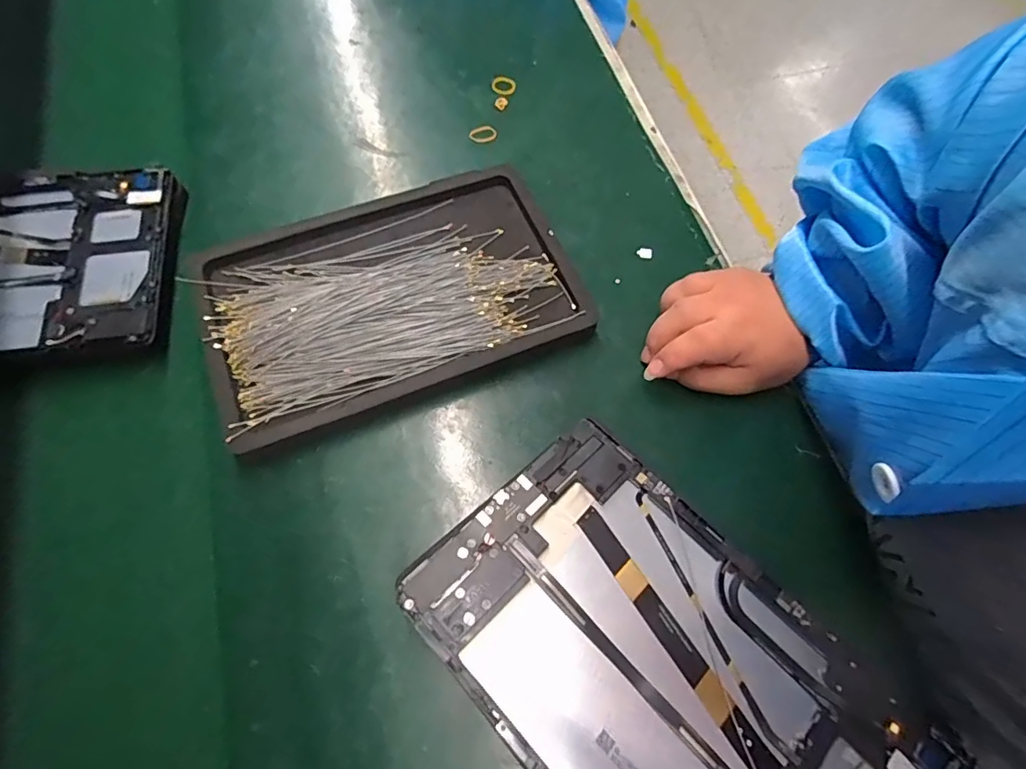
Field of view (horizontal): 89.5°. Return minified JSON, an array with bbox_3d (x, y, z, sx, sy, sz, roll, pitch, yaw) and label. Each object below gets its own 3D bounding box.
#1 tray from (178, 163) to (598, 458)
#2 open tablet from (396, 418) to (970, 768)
[{"bbox_3d":[-0.086,-0.066,0.366,0.245,0.028,0.164,-22,70,-9],"label":"tray"},{"bbox_3d":[0.074,0.139,0.255,0.156,0.006,0.236,-37,68,-22],"label":"open tablet"}]

